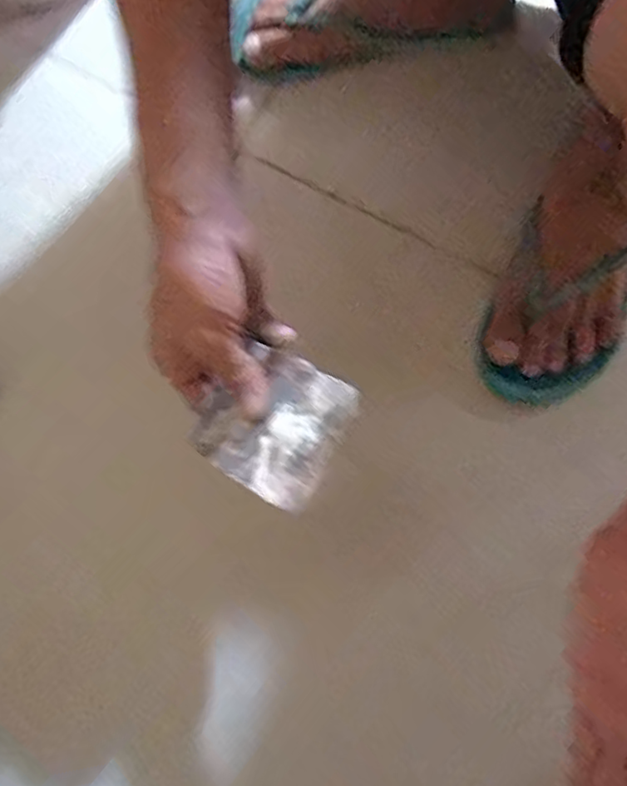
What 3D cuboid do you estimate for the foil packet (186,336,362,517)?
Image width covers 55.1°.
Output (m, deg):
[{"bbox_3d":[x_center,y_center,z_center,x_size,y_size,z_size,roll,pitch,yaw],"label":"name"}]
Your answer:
[{"bbox_3d":[-0.024,0.016,0.347,0.091,0.006,0.079,29,86,32],"label":"foil packet"}]

